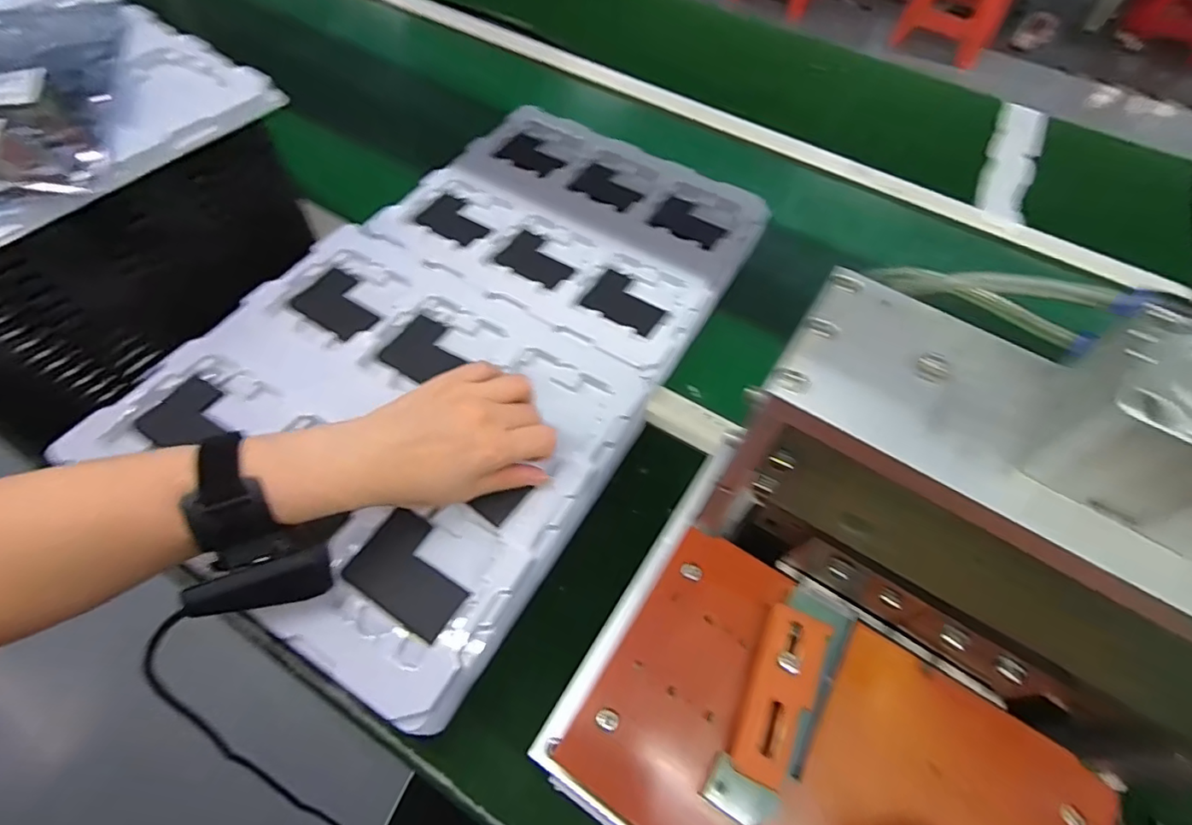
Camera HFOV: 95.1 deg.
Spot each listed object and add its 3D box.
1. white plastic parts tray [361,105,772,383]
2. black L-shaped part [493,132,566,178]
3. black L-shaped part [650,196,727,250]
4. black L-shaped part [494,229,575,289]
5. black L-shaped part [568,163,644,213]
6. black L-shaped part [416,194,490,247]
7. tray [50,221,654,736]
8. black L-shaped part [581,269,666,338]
[{"bbox_3d":[-0.013,-0.201,0.562,0.325,0.021,0.287,30,62,14],"label":"white plastic parts tray"},{"bbox_3d":[-0.071,-0.294,0.623,0.073,0.006,0.064,28,61,13],"label":"black L-shaped part"},{"bbox_3d":[0.100,-0.201,0.573,0.077,0.006,0.054,35,63,16],"label":"black L-shaped part"},{"bbox_3d":[-0.055,-0.148,0.529,0.070,0.004,0.055,30,62,14],"label":"black L-shaped part"},{"bbox_3d":[0.015,-0.248,0.598,0.071,0.004,0.058,28,61,13],"label":"black L-shaped part"},{"bbox_3d":[-0.140,-0.194,0.553,0.074,0.007,0.051,33,63,15],"label":"black L-shaped part"},{"bbox_3d":[-0.158,0.005,0.408,0.319,0.031,0.287,28,61,13],"label":"tray"},{"bbox_3d":[0.029,-0.103,0.506,0.070,0.004,0.055,29,62,13],"label":"black L-shaped part"}]

